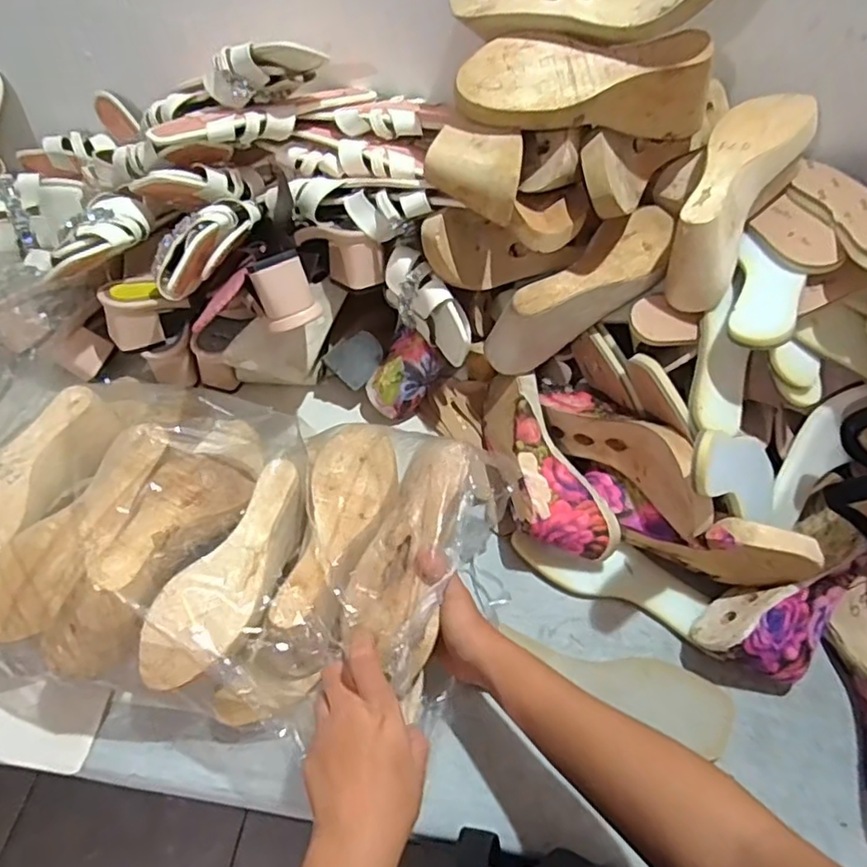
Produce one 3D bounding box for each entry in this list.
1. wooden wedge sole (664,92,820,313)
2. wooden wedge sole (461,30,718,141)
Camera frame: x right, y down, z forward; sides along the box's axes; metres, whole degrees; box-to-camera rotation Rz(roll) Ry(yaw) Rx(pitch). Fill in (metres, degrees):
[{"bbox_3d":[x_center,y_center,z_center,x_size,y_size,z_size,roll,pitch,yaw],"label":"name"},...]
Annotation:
[{"bbox_3d":[0.282,-0.230,0.569,0.078,0.077,0.221,28,82,14],"label":"wooden wedge sole"},{"bbox_3d":[0.134,-0.303,0.531,0.222,0.071,0.077,-9,59,-8],"label":"wooden wedge sole"}]

